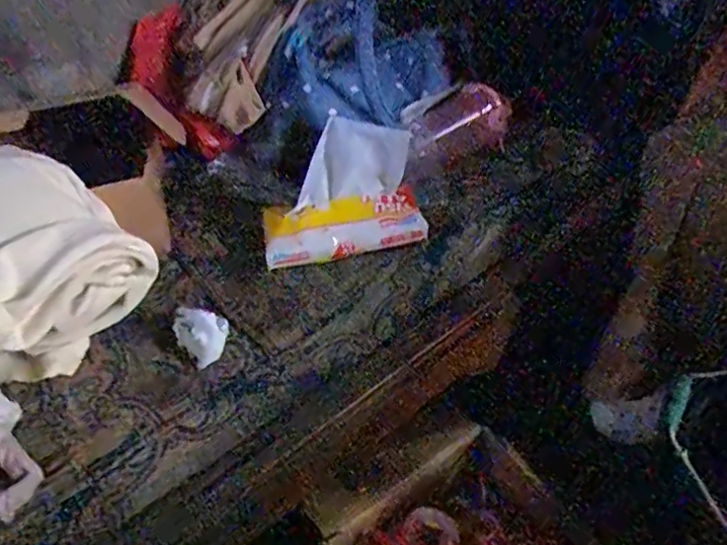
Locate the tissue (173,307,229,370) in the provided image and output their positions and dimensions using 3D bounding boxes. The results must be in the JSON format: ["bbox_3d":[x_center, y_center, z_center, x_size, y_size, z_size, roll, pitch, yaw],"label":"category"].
[{"bbox_3d":[-0.154,0.053,0.562,0.044,0.025,0.063,-35,52,-29],"label":"tissue"}]

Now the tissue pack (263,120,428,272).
[{"bbox_3d":[-0.023,-0.083,0.631,0.173,0.118,0.088,-10,44,-6],"label":"tissue pack"}]

